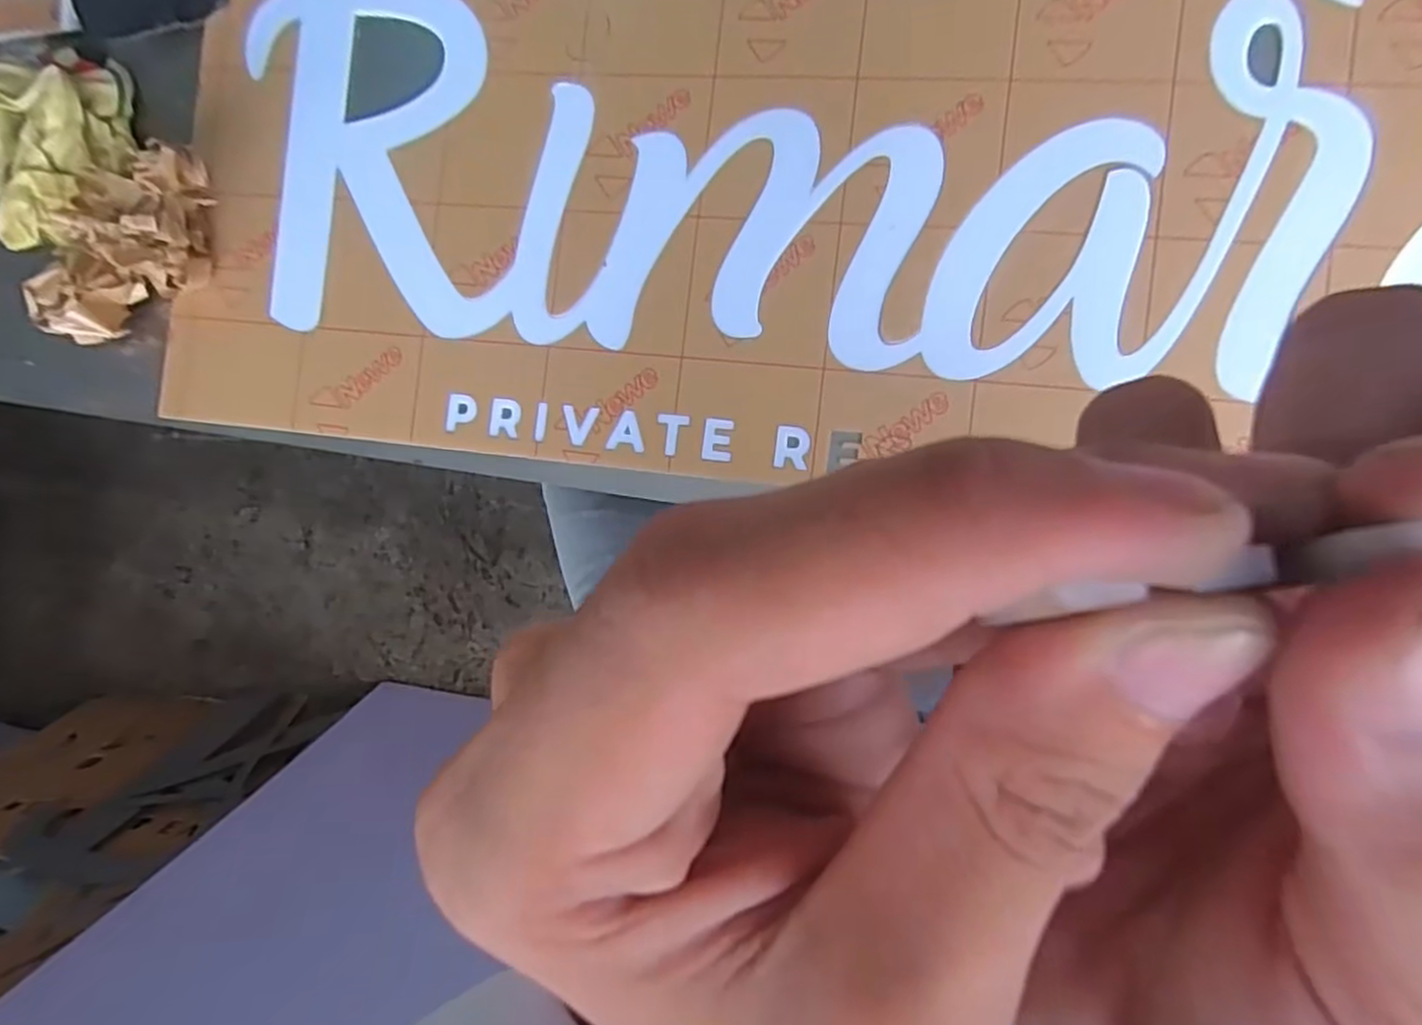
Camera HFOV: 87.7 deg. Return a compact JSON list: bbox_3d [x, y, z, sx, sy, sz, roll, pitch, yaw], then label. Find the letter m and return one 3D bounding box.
[{"bbox_3d":[0.033,-0.188,0.508,0.223,0.004,0.163,4,90,10],"label":"letter m"}]

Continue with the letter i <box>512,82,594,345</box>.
[{"bbox_3d":[-0.114,-0.217,0.534,0.051,0.004,0.185,4,90,10],"label":"letter i"}]

